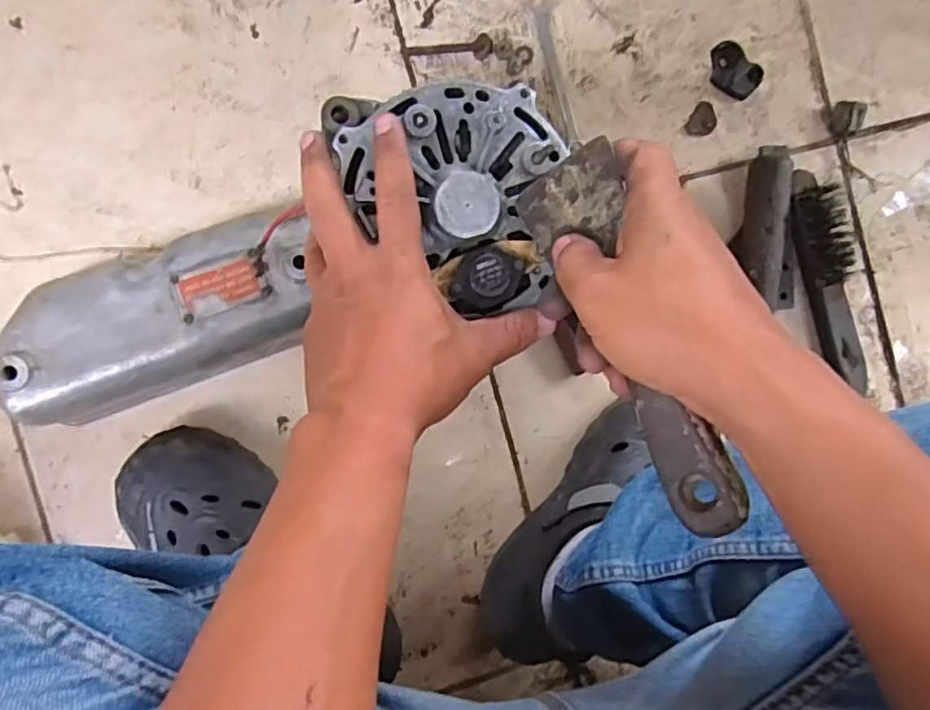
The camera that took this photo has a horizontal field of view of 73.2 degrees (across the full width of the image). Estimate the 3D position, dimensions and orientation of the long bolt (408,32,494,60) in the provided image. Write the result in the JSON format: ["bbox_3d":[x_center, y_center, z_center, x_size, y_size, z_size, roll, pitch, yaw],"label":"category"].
[{"bbox_3d":[-0.013,-0.279,0.564,0.075,0.013,0.020,-2,92,-9],"label":"long bolt"}]

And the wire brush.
[{"bbox_3d":[0.361,-0.067,0.616,0.050,0.039,0.232,-12,93,-8],"label":"wire brush"}]

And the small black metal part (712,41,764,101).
[{"bbox_3d":[0.263,-0.278,0.610,0.041,0.011,0.056,-45,97,-5],"label":"small black metal part"}]

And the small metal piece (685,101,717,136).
[{"bbox_3d":[0.234,-0.229,0.614,0.027,0.005,0.035,34,86,-8],"label":"small metal piece"}]

